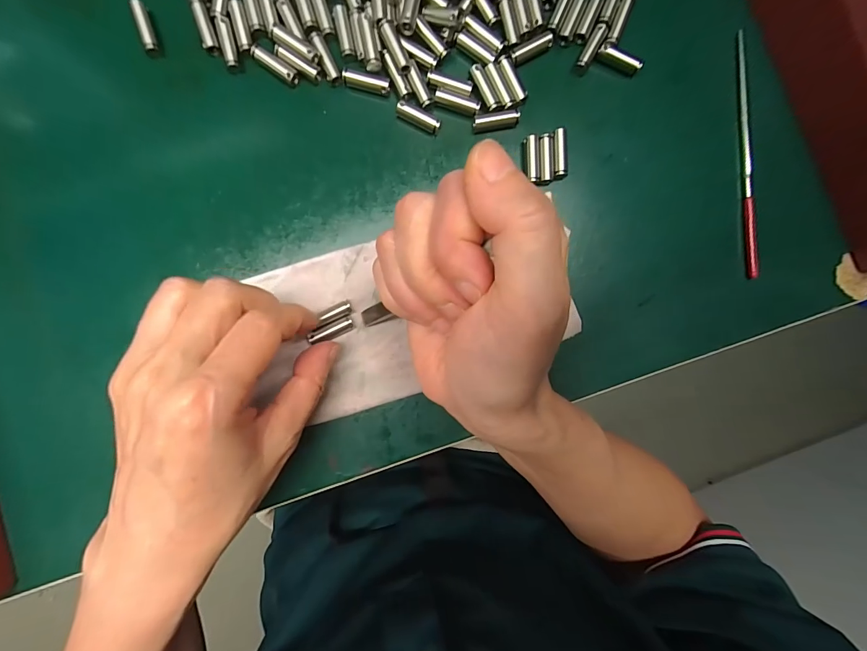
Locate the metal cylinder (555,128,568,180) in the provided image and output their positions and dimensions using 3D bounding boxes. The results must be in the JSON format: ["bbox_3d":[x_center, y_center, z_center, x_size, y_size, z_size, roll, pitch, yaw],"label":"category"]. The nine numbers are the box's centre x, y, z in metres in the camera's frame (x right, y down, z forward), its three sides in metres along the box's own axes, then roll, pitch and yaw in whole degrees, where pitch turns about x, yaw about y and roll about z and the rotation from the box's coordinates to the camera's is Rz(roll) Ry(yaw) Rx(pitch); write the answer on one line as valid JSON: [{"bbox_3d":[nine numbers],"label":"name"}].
[{"bbox_3d":[0.070,-0.095,0.207,0.007,0.007,0.026,-1,94,-5],"label":"metal cylinder"}]

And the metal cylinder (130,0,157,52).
[{"bbox_3d":[-0.147,-0.153,0.191,0.005,0.005,0.025,-17,95,-4],"label":"metal cylinder"}]

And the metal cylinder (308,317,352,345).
[{"bbox_3d":[-0.055,0.003,0.200,0.024,0.005,0.007,-25,96,-12],"label":"metal cylinder"}]

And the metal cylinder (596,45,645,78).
[{"bbox_3d":[0.102,-0.145,0.205,0.024,0.008,0.006,25,91,-6],"label":"metal cylinder"}]

